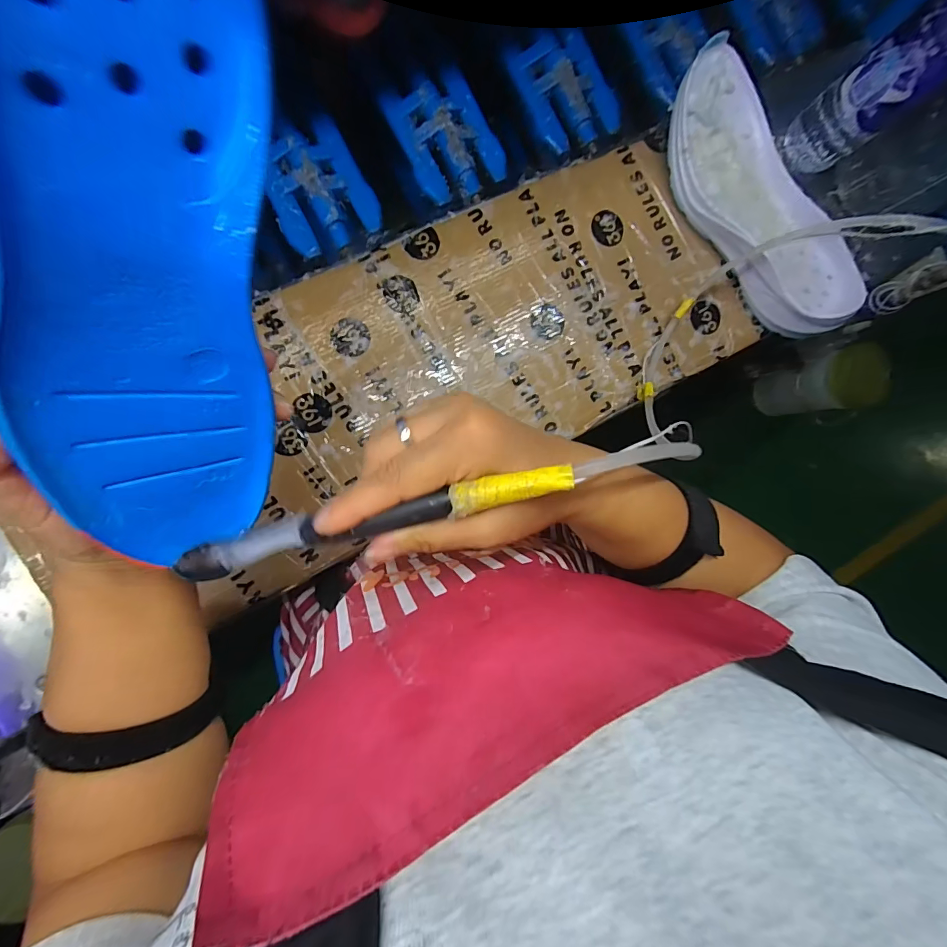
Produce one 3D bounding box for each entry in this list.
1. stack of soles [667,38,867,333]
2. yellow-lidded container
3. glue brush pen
[{"bbox_3d":[0.273,-0.256,0.415,0.108,0.050,0.270,-37,95,-7],"label":"stack of soles"},{"bbox_3d":[0.464,-0.119,0.576,0.066,0.127,0.074,-12,92,-9],"label":"yellow-lidded container"},{"bbox_3d":[-0.048,0.022,0.185,0.178,0.011,0.016,-14,92,12],"label":"glue brush pen"}]

